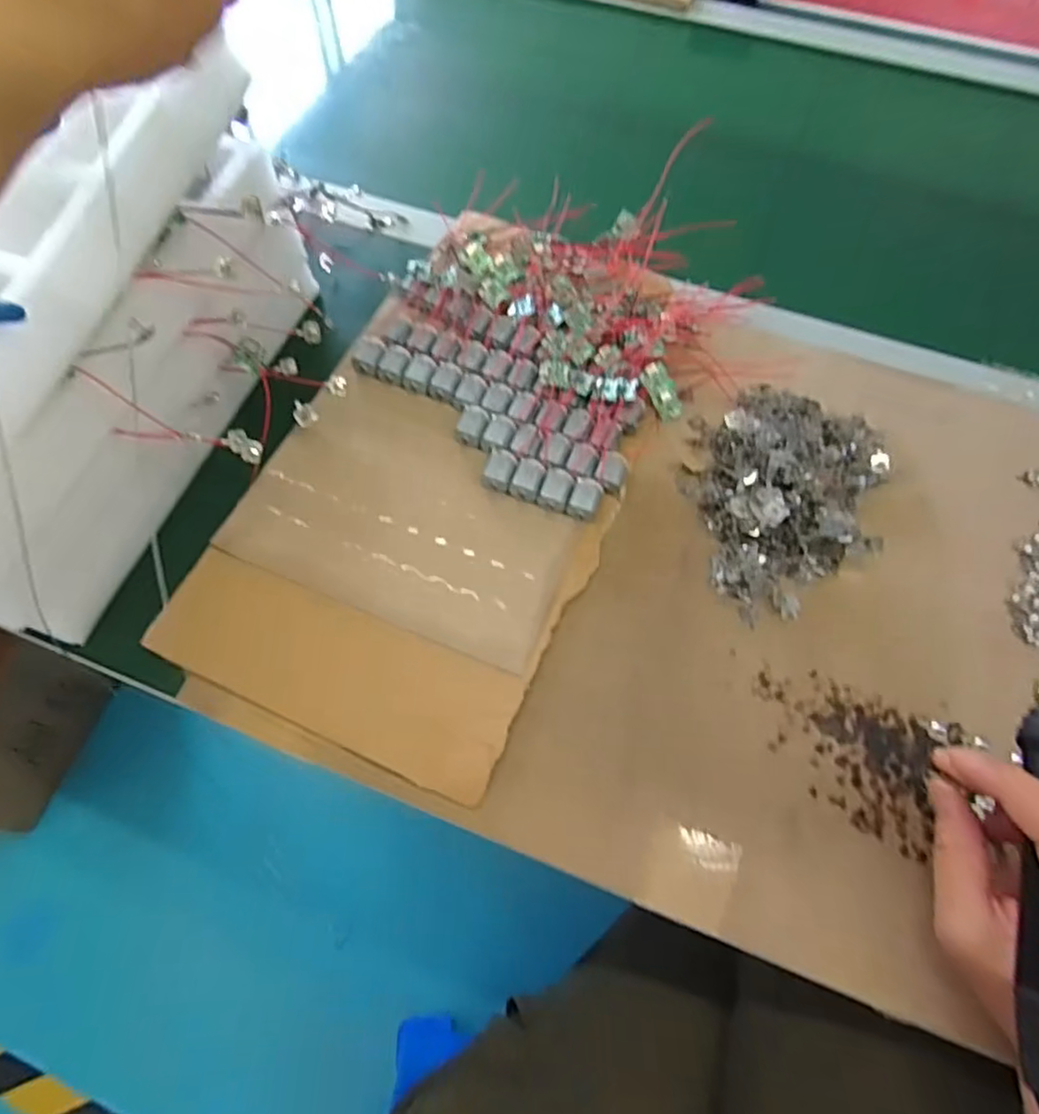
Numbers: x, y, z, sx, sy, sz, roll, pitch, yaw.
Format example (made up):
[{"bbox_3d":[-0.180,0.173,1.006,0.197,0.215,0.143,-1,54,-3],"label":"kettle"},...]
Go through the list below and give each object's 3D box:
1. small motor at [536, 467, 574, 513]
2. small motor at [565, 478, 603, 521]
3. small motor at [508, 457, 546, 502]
[{"bbox_3d":[0.024,-0.043,0.412,0.019,0.014,0.025,18,64,8],"label":"small motor"},{"bbox_3d":[0.042,-0.036,0.410,0.019,0.015,0.026,20,65,9],"label":"small motor"},{"bbox_3d":[0.005,-0.049,0.415,0.018,0.012,0.027,17,64,8],"label":"small motor"}]

